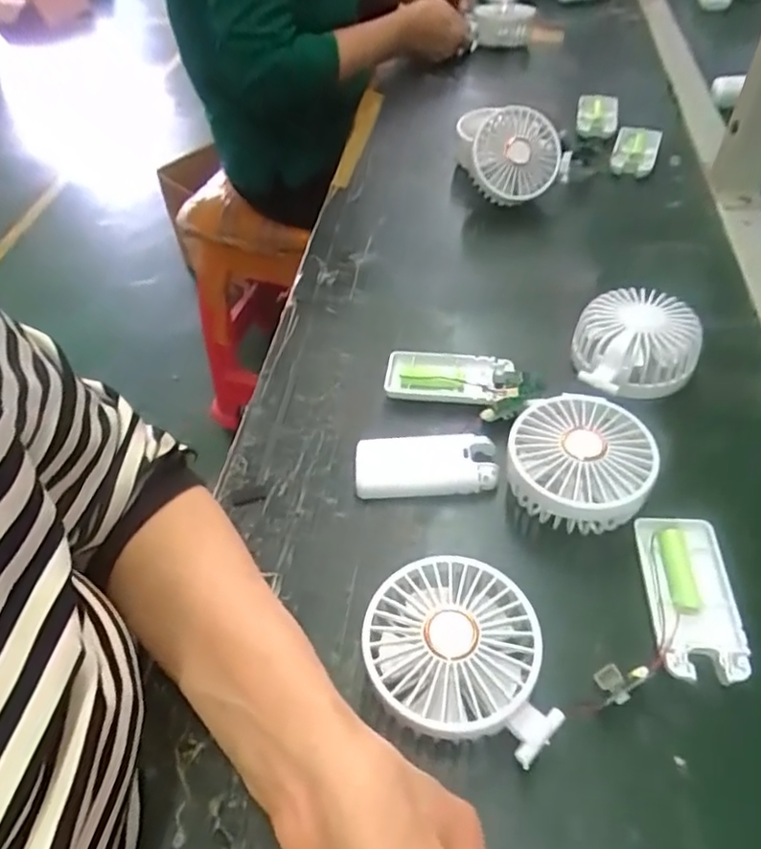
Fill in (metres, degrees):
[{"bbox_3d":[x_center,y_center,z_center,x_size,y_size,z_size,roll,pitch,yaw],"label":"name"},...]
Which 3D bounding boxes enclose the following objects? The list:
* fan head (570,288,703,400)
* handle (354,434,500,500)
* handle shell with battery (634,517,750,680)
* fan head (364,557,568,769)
[{"bbox_3d":[0.183,-0.058,0.458,0.088,0.048,0.083,-8,50,-3],"label":"fan head"},{"bbox_3d":[0.030,0.028,0.412,0.091,0.021,0.044,1,50,4],"label":"handle"},{"bbox_3d":[0.172,0.096,0.348,0.043,0.018,0.093,2,50,6],"label":"handle shell with battery"},{"bbox_3d":[0.042,0.119,0.319,0.098,0.045,0.088,7,51,10],"label":"fan head"}]

